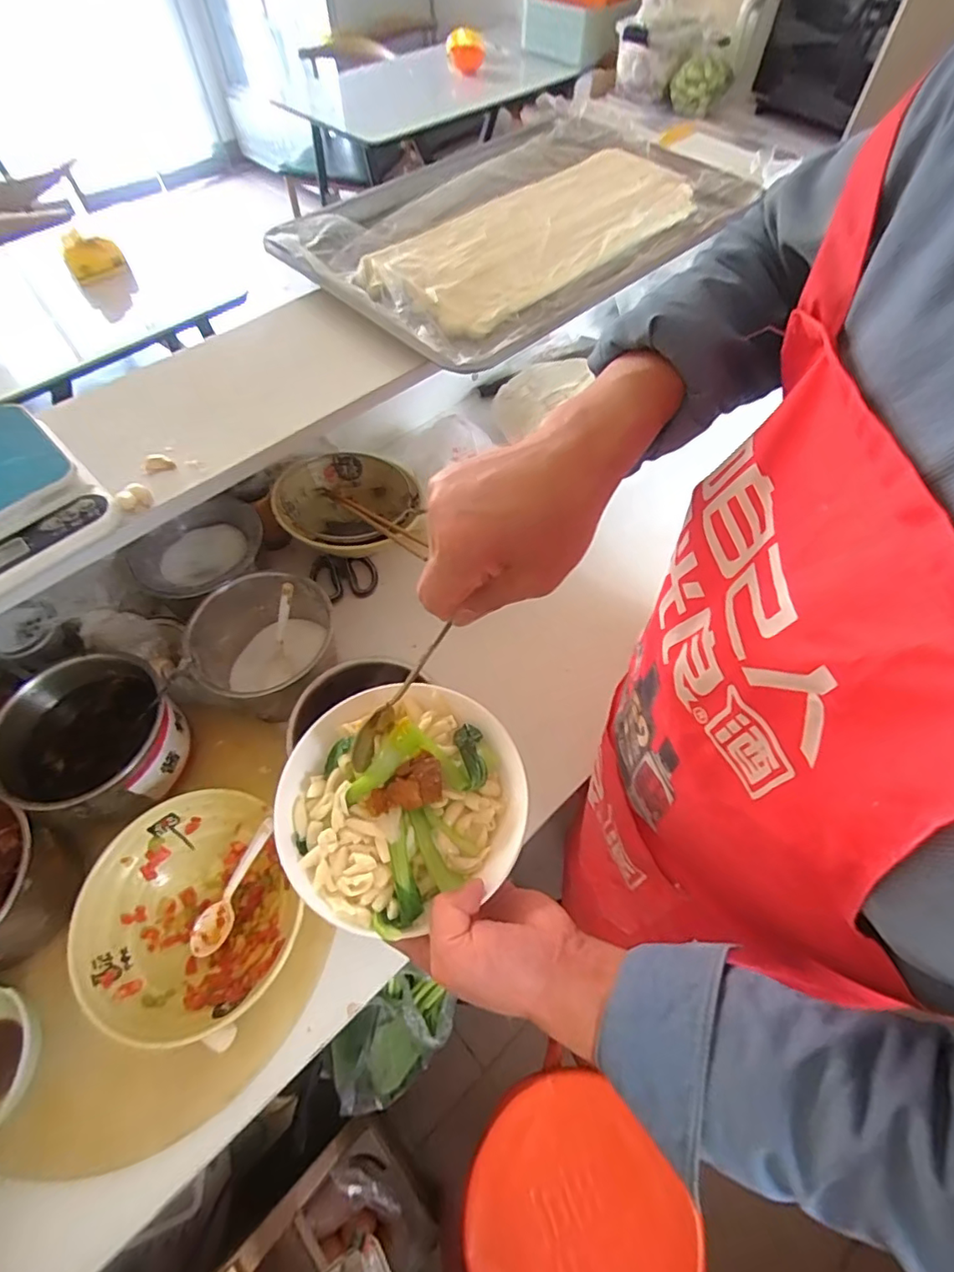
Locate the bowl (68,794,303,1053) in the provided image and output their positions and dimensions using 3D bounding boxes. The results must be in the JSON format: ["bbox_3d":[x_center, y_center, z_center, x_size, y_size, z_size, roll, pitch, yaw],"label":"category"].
[{"bbox_3d":[-0.253,0.247,0.494,0.171,0.061,0.186,0,59,0],"label":"bowl"}]

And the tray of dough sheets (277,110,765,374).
[{"bbox_3d":[0.050,-0.557,0.733,0.413,0.041,0.570,40,66,21],"label":"tray of dough sheets"}]

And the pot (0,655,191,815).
[{"bbox_3d":[-0.376,0.099,0.540,0.141,0.084,0.144,0,59,0],"label":"pot"}]

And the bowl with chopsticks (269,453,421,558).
[{"bbox_3d":[-0.173,-0.170,0.758,0.182,0.075,0.172,0,59,0],"label":"bowl with chopsticks"}]

